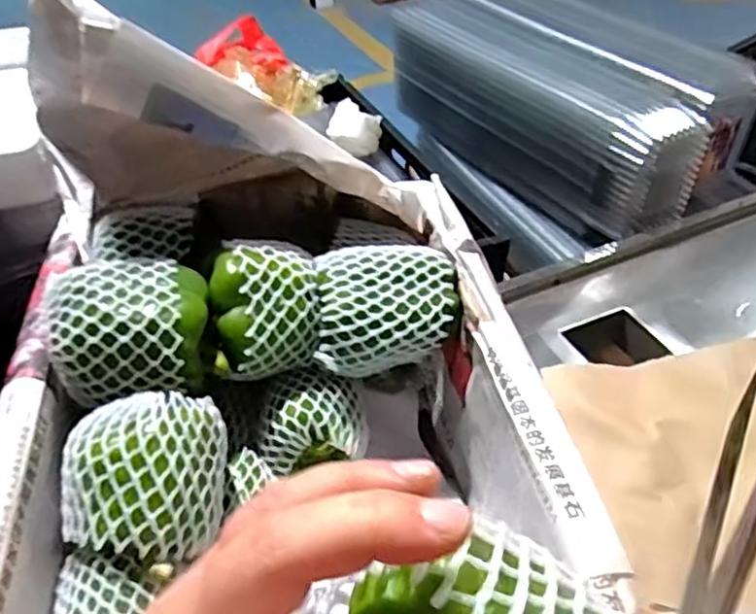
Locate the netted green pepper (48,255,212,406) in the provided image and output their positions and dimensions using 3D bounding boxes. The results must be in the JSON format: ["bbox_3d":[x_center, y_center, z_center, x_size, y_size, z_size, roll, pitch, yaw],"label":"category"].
[{"bbox_3d":[-0.180,0.017,0.480,0.108,0.073,0.081,-8,42,-3],"label":"netted green pepper"}]

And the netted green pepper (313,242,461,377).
[{"bbox_3d":[0.008,0.003,0.535,0.110,0.073,0.091,0,42,6],"label":"netted green pepper"}]

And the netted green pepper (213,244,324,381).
[{"bbox_3d":[-0.088,0.002,0.528,0.085,0.082,0.088,-10,42,-6],"label":"netted green pepper"}]

